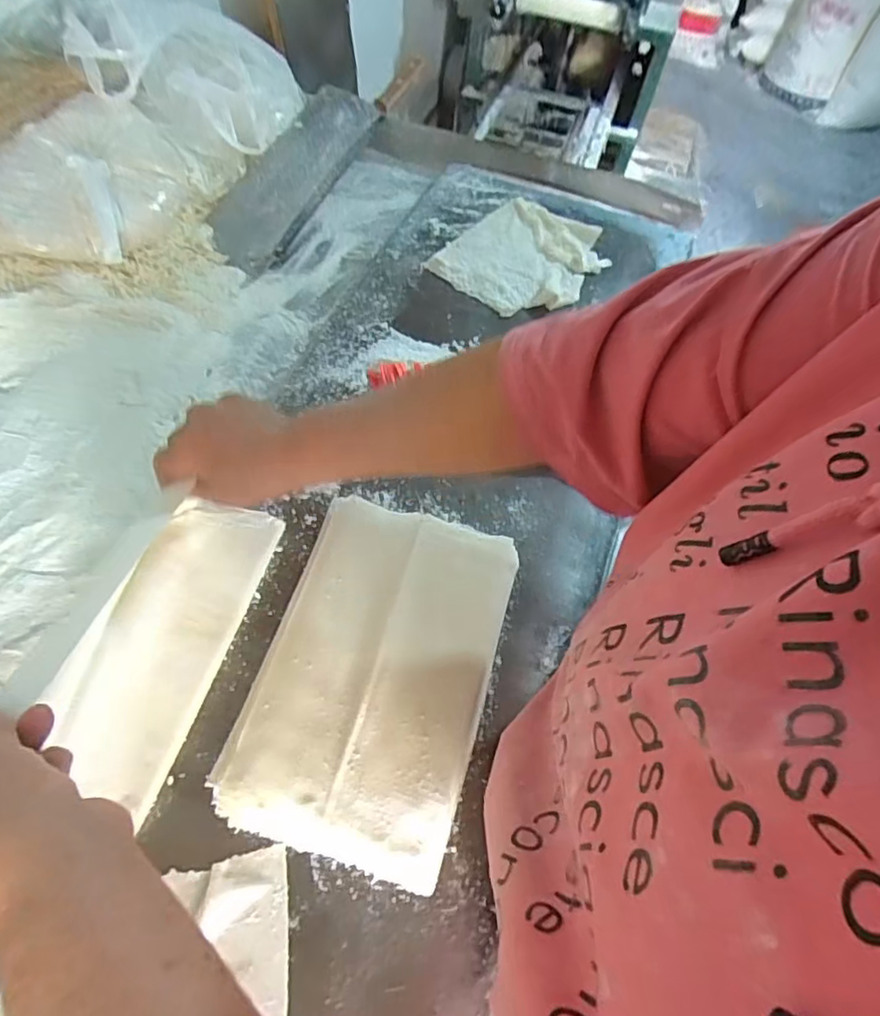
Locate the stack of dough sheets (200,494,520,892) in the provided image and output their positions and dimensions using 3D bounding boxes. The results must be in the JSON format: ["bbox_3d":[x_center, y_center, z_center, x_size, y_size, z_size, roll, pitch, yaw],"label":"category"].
[{"bbox_3d":[-0.051,0.119,0.458,0.173,0.025,0.261,16,61,6],"label":"stack of dough sheets"}]

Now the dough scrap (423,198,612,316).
[{"bbox_3d":[0.106,-0.317,0.732,0.171,0.013,0.201,34,65,16],"label":"dough scrap"}]

